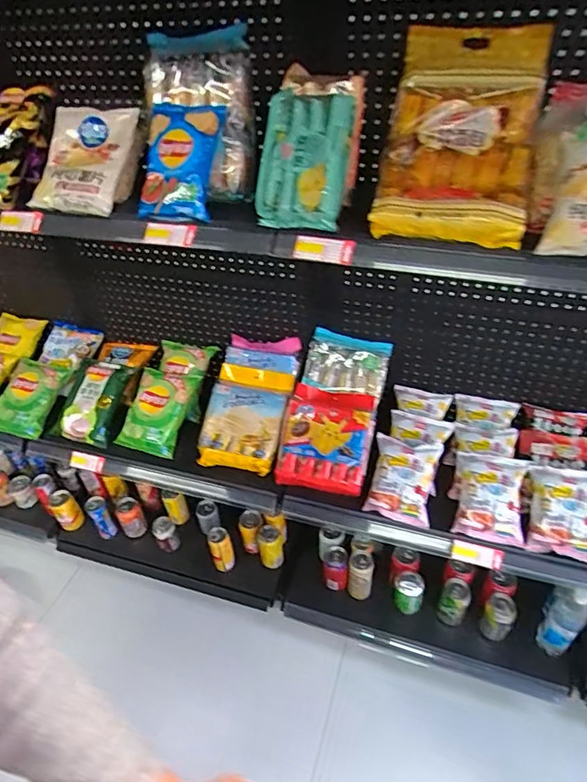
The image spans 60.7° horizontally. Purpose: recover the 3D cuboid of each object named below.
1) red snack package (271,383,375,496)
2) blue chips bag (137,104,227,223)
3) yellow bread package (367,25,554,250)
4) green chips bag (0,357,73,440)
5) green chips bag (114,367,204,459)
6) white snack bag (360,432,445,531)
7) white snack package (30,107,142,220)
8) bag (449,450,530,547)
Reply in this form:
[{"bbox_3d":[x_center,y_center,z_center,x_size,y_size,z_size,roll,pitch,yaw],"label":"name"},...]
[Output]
[{"bbox_3d":[0.077,0.108,1.142,0.192,0.061,0.237,10,73,12],"label":"red snack package"},{"bbox_3d":[-0.196,-0.393,0.862,0.133,0.190,0.047,8,7,16],"label":"blue chips bag"},{"bbox_3d":[0.260,-0.394,0.785,0.230,0.085,0.336,10,80,15],"label":"yellow bread package"},{"bbox_3d":[-0.707,0.016,1.339,0.166,0.036,0.213,14,65,5],"label":"green chips bag"},{"bbox_3d":[-0.345,0.050,1.269,0.161,0.049,0.220,11,73,12],"label":"green chips bag"},{"bbox_3d":[0.232,0.190,1.071,0.134,0.041,0.172,10,83,16],"label":"white snack bag"},{"bbox_3d":[-0.393,-0.436,0.941,0.171,0.043,0.225,5,70,7],"label":"white snack package"},{"bbox_3d":[0.405,0.218,1.031,0.137,0.043,0.172,9,78,13],"label":"bag"}]

